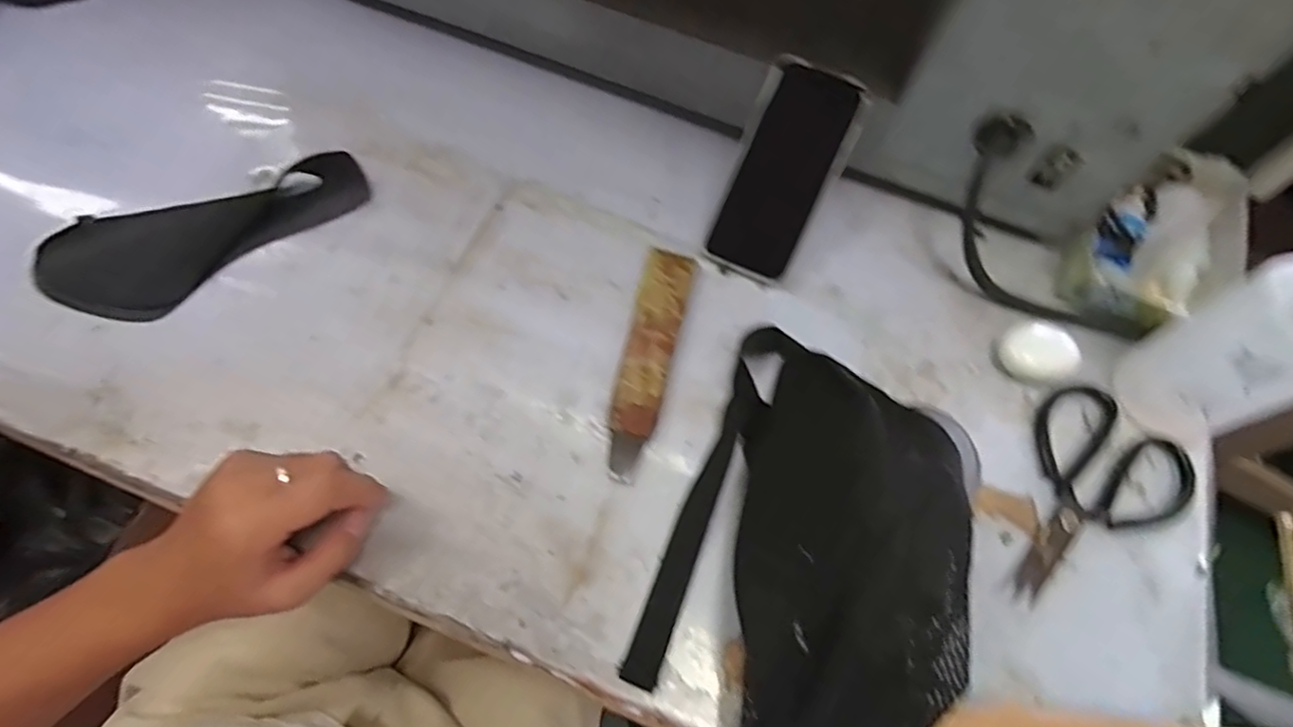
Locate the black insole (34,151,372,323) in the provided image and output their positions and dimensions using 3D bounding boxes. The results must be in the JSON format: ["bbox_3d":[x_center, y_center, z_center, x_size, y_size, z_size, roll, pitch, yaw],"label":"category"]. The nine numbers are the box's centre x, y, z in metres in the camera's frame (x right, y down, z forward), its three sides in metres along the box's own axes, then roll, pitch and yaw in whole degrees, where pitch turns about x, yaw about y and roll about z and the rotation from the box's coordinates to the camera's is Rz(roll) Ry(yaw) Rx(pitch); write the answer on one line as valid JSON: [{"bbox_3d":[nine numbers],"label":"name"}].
[{"bbox_3d":[-0.341,-0.109,0.493,0.232,0.027,0.094,-31,71,-17],"label":"black insole"}]

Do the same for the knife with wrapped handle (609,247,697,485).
[{"bbox_3d":[0.001,-0.007,0.471,0.038,0.020,0.185,15,65,2],"label":"knife with wrapped handle"}]

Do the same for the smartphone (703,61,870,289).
[{"bbox_3d":[0.108,-0.149,0.502,0.079,0.007,0.163,24,104,3],"label":"smartphone"}]

